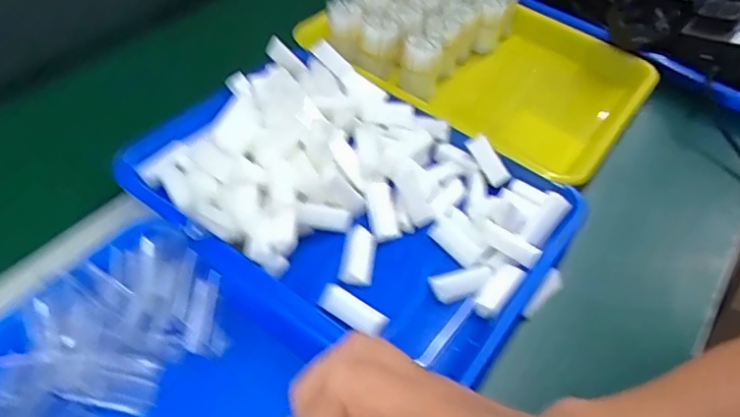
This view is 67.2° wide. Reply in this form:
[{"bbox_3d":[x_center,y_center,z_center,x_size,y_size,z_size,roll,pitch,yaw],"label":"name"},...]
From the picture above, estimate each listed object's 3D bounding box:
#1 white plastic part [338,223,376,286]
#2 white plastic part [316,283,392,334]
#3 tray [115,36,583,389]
[{"bbox_3d":[-0.009,0.036,0.436,0.026,0.012,0.047,10,50,2],"label":"white plastic part"},{"bbox_3d":[-0.012,0.072,0.404,0.053,0.007,0.021,28,52,17],"label":"white plastic part"},{"bbox_3d":[-0.012,-0.025,0.462,0.349,0.061,0.241,27,52,16],"label":"tray"}]

